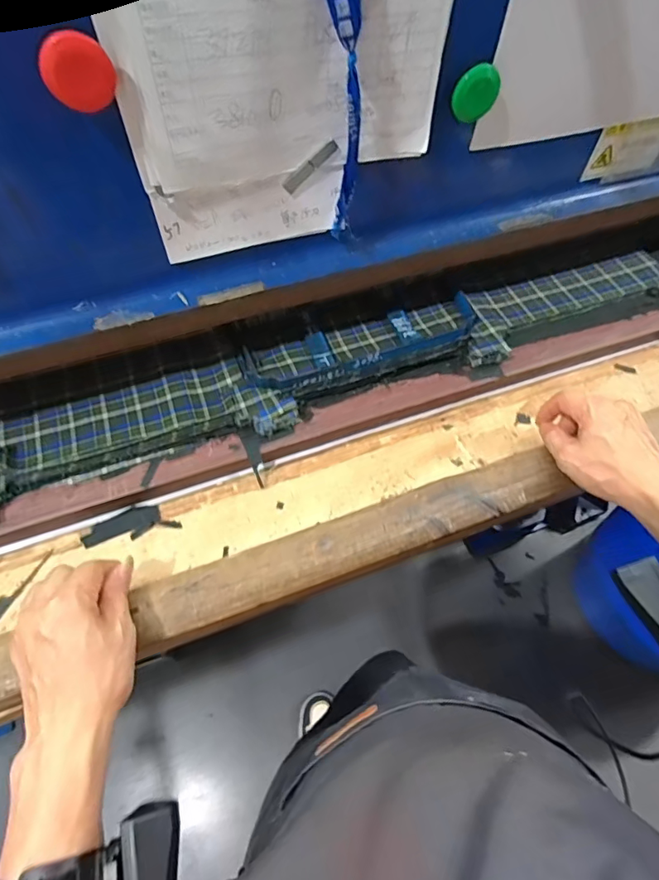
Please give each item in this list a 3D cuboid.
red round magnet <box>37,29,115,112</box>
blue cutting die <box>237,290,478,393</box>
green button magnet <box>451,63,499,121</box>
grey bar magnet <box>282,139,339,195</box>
[{"bbox_3d":[-0.146,-0.214,0.288,0.039,0.035,0.012,-16,66,-9],"label":"red round magnet"},{"bbox_3d":[0.040,-0.101,0.535,0.264,0.024,0.076,-17,66,-9],"label":"blue cutting die"},{"bbox_3d":[0.113,-0.269,0.383,0.036,0.033,0.012,-20,67,-11],"label":"green button magnet"},{"bbox_3d":[-0.015,-0.217,0.392,0.052,0.012,0.004,-33,64,23],"label":"grey bar magnet"}]

